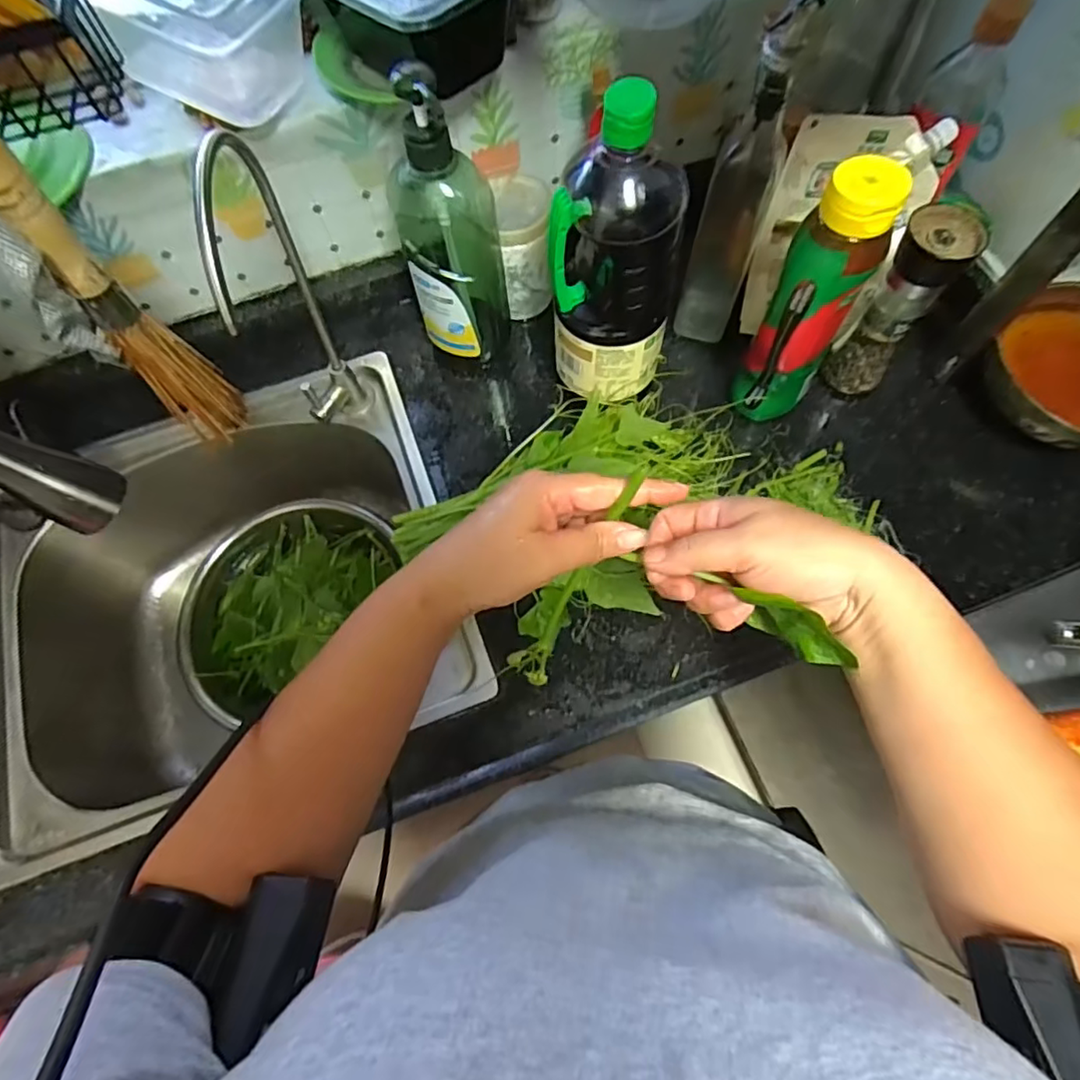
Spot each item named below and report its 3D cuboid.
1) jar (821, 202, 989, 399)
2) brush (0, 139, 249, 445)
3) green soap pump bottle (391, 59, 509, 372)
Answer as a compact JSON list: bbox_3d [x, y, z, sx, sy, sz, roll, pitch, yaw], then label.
[{"bbox_3d":[0.326,-0.210,0.559,0.055,0.179,0.061,33,73,14],"label":"jar"},{"bbox_3d":[-0.276,-0.148,0.408,0.040,0.247,0.029,-39,72,-12],"label":"brush"},{"bbox_3d":[-0.081,-0.274,0.551,0.087,0.278,0.081,-11,68,-2],"label":"green soap pump bottle"}]

